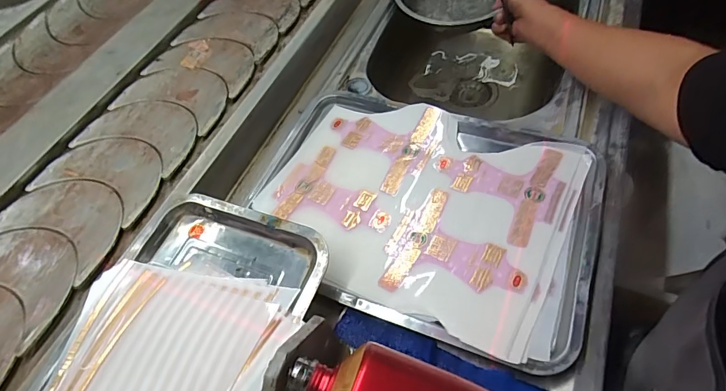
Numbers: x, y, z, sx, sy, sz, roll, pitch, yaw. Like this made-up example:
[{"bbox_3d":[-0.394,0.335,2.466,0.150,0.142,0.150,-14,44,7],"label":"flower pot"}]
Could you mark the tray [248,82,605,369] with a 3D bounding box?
[{"bbox_3d":[0.061,0.004,0.484,0.384,0.029,0.284,20,60,17],"label":"tray"}]

